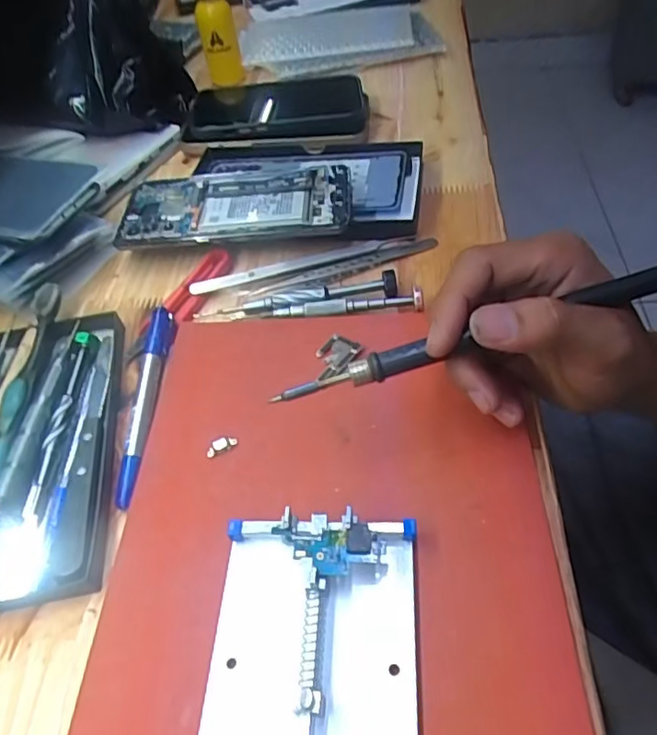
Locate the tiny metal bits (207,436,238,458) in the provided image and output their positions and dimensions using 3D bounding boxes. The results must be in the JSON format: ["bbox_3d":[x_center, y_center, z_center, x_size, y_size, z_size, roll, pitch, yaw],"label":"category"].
[{"bbox_3d":[-0.055,0.040,0.301,0.017,0.006,0.007,-23,52,-14],"label":"tiny metal bits"}]

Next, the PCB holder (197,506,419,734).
[{"bbox_3d":[-0.007,0.115,0.223,0.080,0.020,0.116,-1,50,7],"label":"PCB holder"}]

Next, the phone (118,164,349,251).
[{"bbox_3d":[-0.067,-0.117,0.416,0.161,0.010,0.075,-3,55,6],"label":"phone"}]

